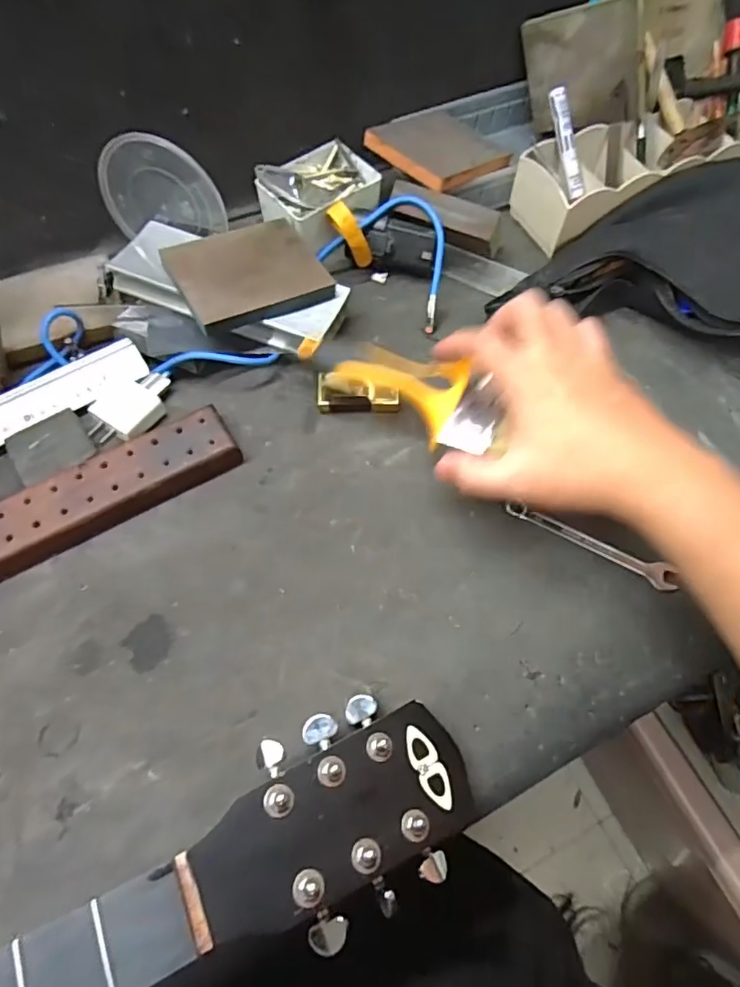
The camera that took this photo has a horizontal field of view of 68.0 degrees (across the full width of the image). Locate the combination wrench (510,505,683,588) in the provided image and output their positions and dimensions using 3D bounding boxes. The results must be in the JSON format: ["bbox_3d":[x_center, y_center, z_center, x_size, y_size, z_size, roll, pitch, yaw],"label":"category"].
[{"bbox_3d":[0.166,0.038,0.415,0.129,0.010,0.019,27,68,10],"label":"combination wrench"}]

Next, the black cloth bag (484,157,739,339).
[{"bbox_3d":[0.311,-0.208,0.490,0.290,0.079,0.172,23,68,9],"label":"black cloth bag"}]

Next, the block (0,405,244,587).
[{"bbox_3d":[-0.222,0.008,0.416,0.245,0.020,0.055,-30,70,-13],"label":"block"}]

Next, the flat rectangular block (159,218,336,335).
[{"bbox_3d":[-0.107,-0.191,0.474,0.120,0.013,0.105,-26,67,-20],"label":"flat rectangular block"}]

